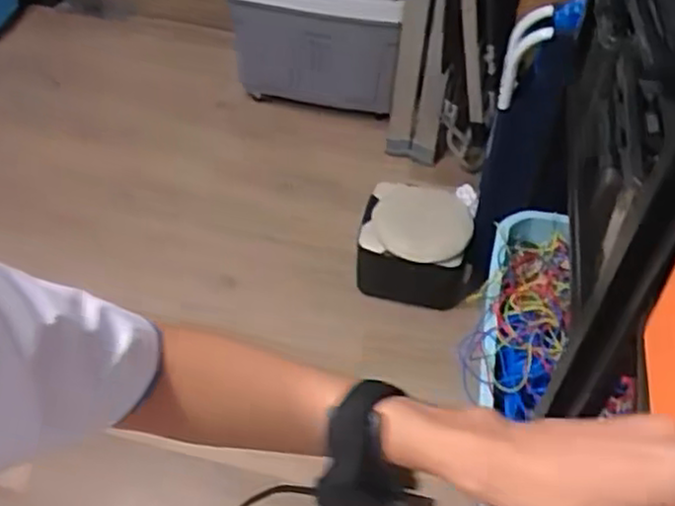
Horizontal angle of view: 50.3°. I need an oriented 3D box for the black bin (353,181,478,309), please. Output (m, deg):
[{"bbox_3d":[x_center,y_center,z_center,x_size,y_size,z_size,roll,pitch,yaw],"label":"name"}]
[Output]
[{"bbox_3d":[0.220,-0.007,1.959,0.310,0.246,0.288,12,48,8],"label":"black bin"}]

